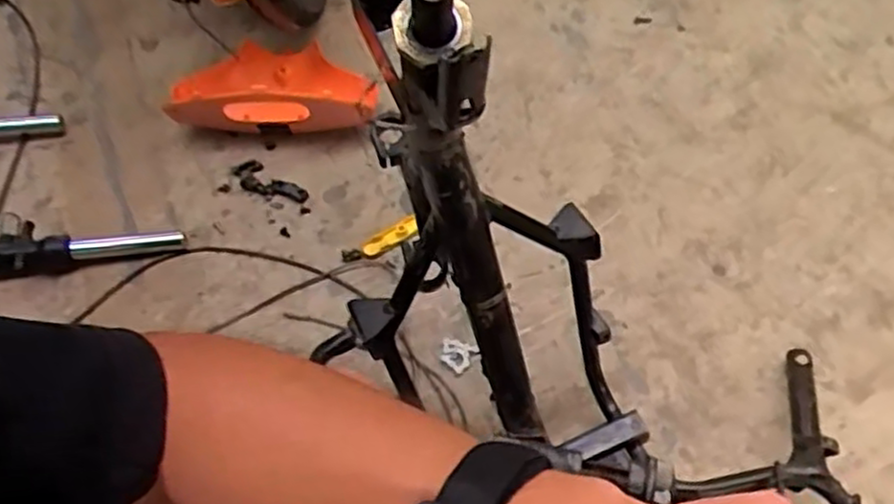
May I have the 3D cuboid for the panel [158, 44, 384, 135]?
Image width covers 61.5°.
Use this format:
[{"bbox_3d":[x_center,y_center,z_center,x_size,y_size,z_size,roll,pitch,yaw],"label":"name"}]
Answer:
[{"bbox_3d":[-0.235,-0.238,1.035,0.274,0.079,0.134,-2,58,2],"label":"panel"}]

